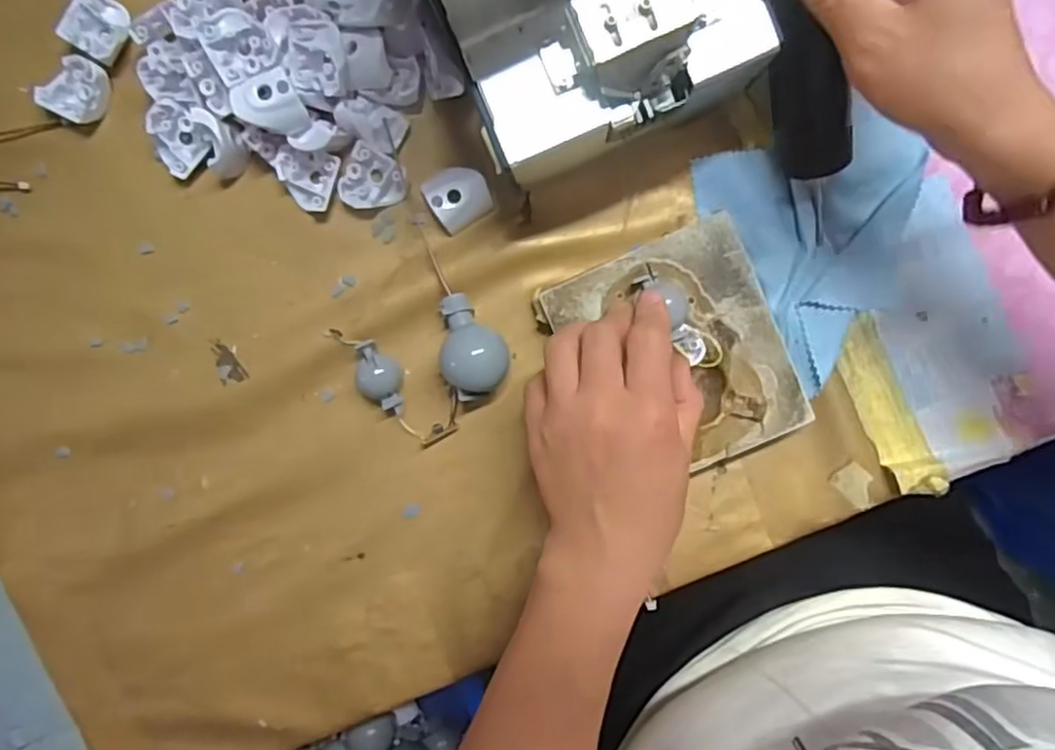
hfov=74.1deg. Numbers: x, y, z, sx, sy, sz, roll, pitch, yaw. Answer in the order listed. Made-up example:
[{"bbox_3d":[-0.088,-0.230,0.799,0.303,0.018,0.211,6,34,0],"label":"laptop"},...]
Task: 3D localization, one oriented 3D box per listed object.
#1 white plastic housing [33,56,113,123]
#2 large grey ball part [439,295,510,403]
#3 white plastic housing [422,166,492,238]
[{"bbox_3d":[-0.240,-0.152,0.372,0.030,0.010,0.033,28,97,2],"label":"white plastic housing"},{"bbox_3d":[-0.031,-0.016,0.371,0.033,0.028,0.053,-30,92,7],"label":"large grey ball part"},{"bbox_3d":[-0.036,-0.095,0.371,0.031,0.012,0.029,-30,92,6],"label":"white plastic housing"}]

